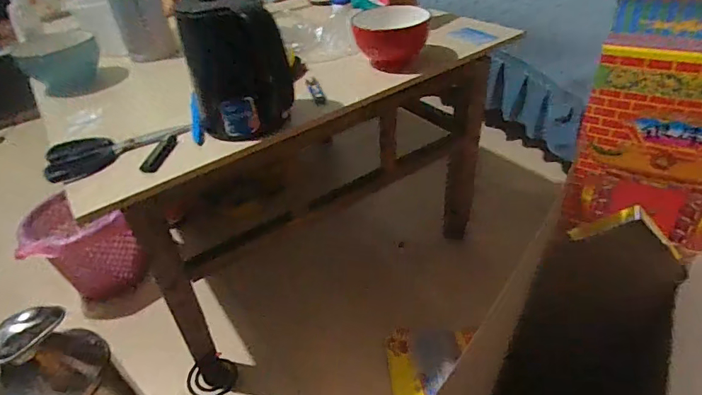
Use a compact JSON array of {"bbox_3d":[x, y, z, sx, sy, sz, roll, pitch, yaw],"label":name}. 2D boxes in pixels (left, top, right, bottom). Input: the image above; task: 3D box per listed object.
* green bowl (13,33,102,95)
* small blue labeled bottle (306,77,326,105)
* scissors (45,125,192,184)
[{"bbox_3d":[-0.555,-0.253,0.827,0.127,0.079,0.148,-34,45,-31],"label":"green bowl"},{"bbox_3d":[-0.057,-0.176,0.709,0.022,0.016,0.088,-13,38,-8],"label":"small blue labeled bottle"},{"bbox_3d":[-0.327,-0.078,0.612,0.183,0.021,0.079,-27,42,-24],"label":"scissors"}]

